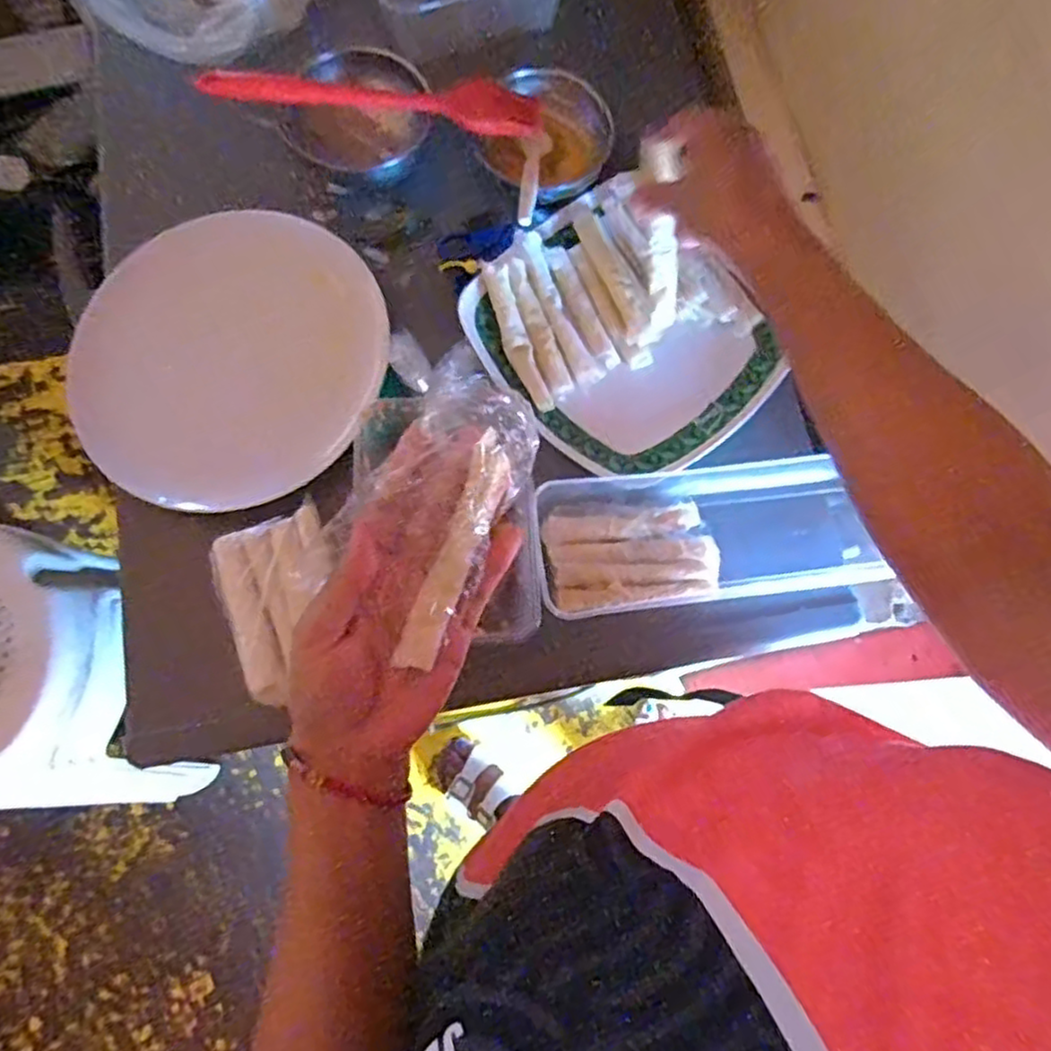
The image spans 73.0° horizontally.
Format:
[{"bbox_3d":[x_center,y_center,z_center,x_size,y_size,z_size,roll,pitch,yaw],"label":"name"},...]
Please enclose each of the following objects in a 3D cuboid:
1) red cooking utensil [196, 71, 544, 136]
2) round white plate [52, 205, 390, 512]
[{"bbox_3d":[-0.116,-0.334,0.553,0.255,0.022,0.036,6,75,-3],"label":"red cooking utensil"},{"bbox_3d":[-0.221,-0.127,0.532,0.225,0.018,0.227,1,75,-4],"label":"round white plate"}]

